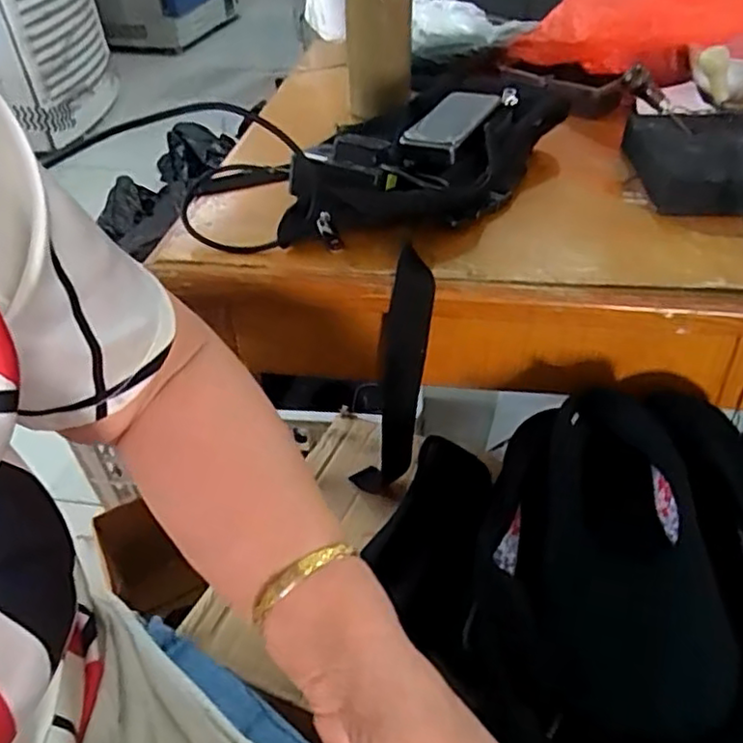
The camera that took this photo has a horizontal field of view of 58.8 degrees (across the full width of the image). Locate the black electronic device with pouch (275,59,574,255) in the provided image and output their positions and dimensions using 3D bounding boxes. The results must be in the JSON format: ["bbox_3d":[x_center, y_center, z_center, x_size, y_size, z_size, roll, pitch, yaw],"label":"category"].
[{"bbox_3d":[0.052,-0.183,0.572,0.162,0.060,0.276,17,45,21],"label":"black electronic device with pouch"}]

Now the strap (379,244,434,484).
[{"bbox_3d":[0.025,0.012,0.559,0.036,0.245,0.017,13,46,9],"label":"strap"}]

